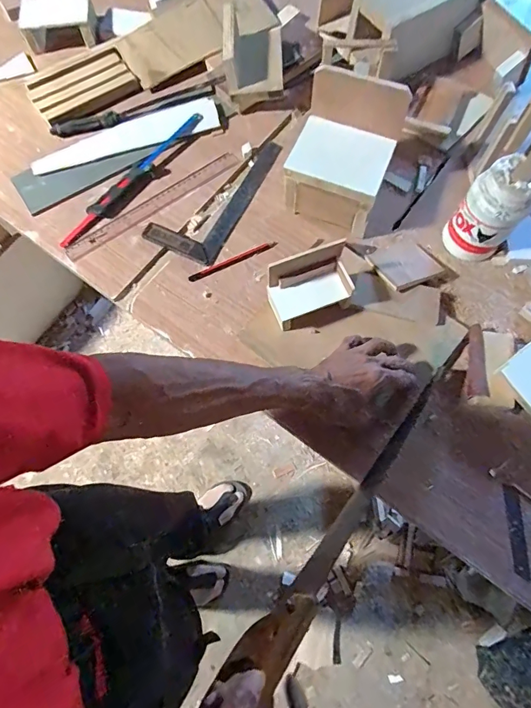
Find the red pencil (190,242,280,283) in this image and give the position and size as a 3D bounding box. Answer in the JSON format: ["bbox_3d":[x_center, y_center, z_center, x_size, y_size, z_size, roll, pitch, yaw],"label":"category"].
[{"bbox_3d":[-0.047,-0.137,0.610,0.137,0.005,0.012,-25,73,-6],"label":"red pencil"}]

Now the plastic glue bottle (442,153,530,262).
[{"bbox_3d":[0.300,-0.191,0.555,0.078,0.126,0.070,38,77,13],"label":"plastic glue bottle"}]

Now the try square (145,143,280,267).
[{"bbox_3d":[-0.077,-0.256,0.651,0.117,0.009,0.245,26,75,9],"label":"try square"}]

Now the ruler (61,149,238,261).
[{"bbox_3d":[-0.172,-0.233,0.646,0.298,0.004,0.030,-35,77,-11],"label":"ruler"}]

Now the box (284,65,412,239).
[{"bbox_3d":[0.105,-0.271,0.568,0.124,0.152,0.124,22,74,9],"label":"box"}]

